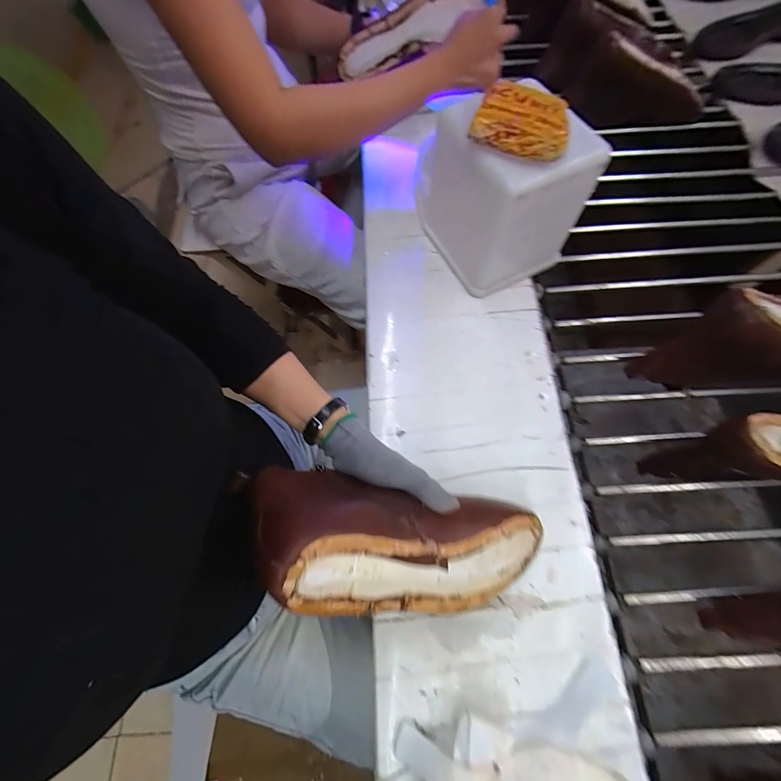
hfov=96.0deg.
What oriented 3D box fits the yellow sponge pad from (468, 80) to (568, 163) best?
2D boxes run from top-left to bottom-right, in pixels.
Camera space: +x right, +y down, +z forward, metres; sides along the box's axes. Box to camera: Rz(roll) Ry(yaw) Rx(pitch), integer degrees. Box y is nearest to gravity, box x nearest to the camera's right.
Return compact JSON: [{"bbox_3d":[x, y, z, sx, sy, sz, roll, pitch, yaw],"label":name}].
[{"bbox_3d":[0.133,-0.271,0.351,0.088,0.019,0.077,20,70,8],"label":"yellow sponge pad"}]

